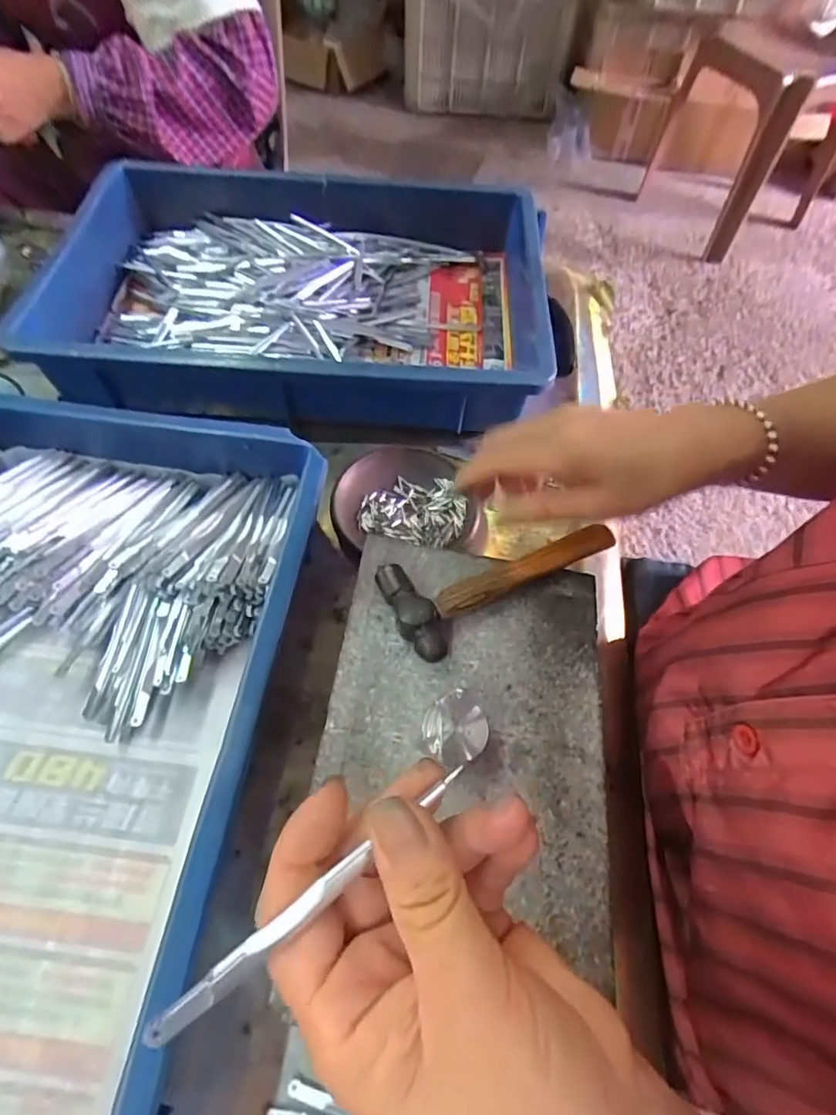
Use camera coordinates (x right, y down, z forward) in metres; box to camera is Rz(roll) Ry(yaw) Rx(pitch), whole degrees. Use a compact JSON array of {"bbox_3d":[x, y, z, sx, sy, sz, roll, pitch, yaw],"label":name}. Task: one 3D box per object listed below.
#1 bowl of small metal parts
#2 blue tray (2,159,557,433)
[{"bbox_3d":[-0.008,-0.049,0.435,0.112,0.027,0.094,-3,60,-4],"label":"bowl of small metal parts"},{"bbox_3d":[-0.107,-0.250,0.520,0.426,0.087,0.302,4,59,0],"label":"blue tray"}]

